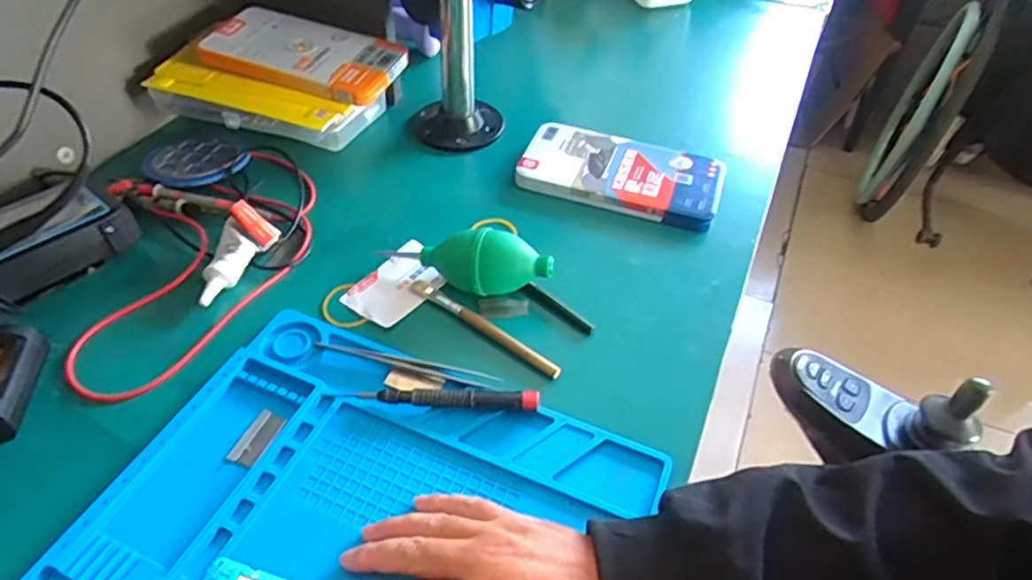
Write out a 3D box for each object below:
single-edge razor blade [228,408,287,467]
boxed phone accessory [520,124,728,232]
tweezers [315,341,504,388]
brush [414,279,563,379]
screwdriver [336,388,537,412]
[{"bbox_3d":[-0.168,0.096,0.418,0.020,0.004,0.039,24,48,9],"label":"single-edge razor blade"},{"bbox_3d":[0.099,-0.111,0.611,0.185,0.022,0.088,17,49,12],"label":"boxed phone accessory"},{"bbox_3d":[-0.077,0.054,0.456,0.133,0.009,0.009,12,48,8],"label":"tweezers"},{"bbox_3d":[-0.025,0.026,0.486,0.139,0.006,0.013,30,53,22],"label":"brush"},{"bbox_3d":[-0.051,0.072,0.432,0.130,0.015,0.014,2,47,-1],"label":"screwdriver"}]

